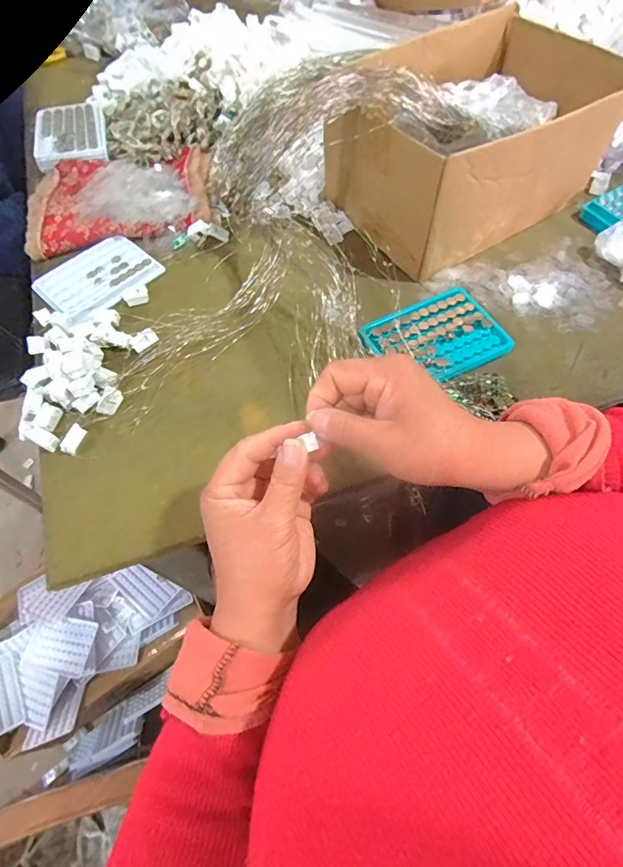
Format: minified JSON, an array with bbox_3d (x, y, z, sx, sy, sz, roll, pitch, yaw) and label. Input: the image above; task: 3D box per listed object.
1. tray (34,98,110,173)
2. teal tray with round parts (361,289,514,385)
[{"bbox_3d":[-0.354,-0.444,0.644,0.096,0.019,0.148,-16,64,-6],"label":"tray"},{"bbox_3d":[0.128,-0.098,0.453,0.130,0.008,0.093,-25,70,-8],"label":"teal tray with round parts"}]

